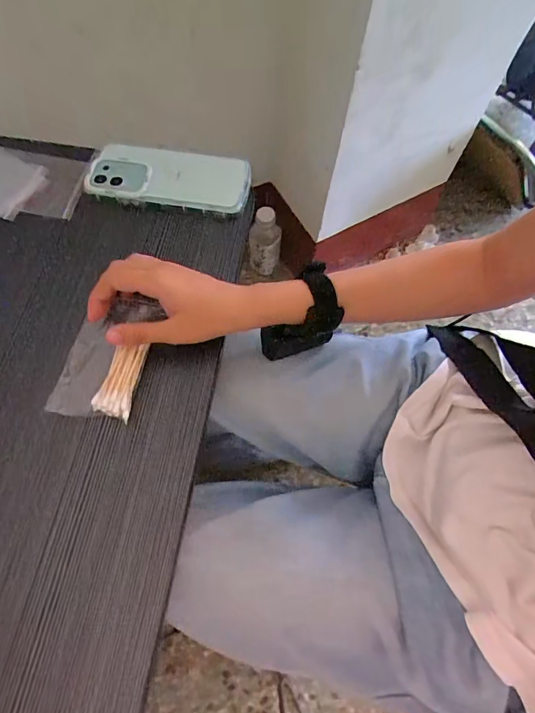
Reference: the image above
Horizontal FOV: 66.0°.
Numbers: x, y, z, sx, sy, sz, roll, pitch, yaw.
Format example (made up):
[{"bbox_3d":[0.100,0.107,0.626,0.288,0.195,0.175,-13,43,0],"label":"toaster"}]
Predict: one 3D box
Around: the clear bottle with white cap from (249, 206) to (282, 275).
[{"bbox_3d":[-0.004,-0.239,0.886,0.055,0.160,0.056,27,69,9],"label":"clear bottle with white cap"}]

